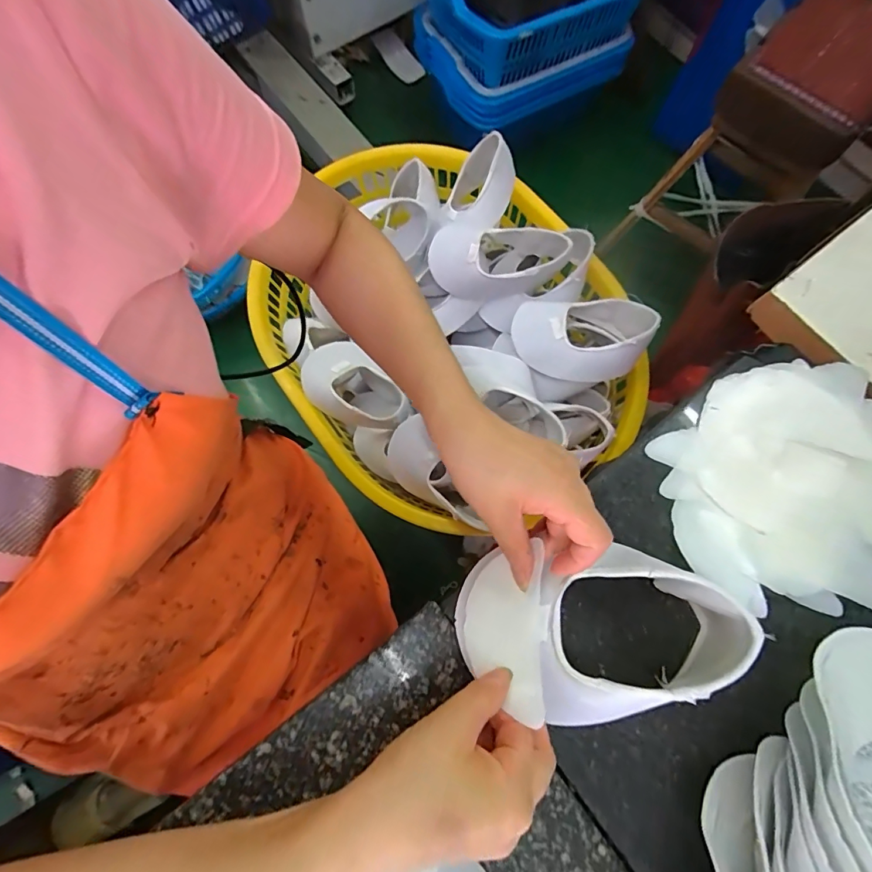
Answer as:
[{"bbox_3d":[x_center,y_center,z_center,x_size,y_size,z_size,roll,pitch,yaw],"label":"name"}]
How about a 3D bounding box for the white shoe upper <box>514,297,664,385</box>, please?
[{"bbox_3d":[0.188,-0.122,0.581,0.169,0.067,0.115,6,74,1],"label":"white shoe upper"}]

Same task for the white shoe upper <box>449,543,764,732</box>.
[{"bbox_3d":[0.102,0.126,0.281,0.171,0.060,0.108,0,73,0],"label":"white shoe upper"}]

